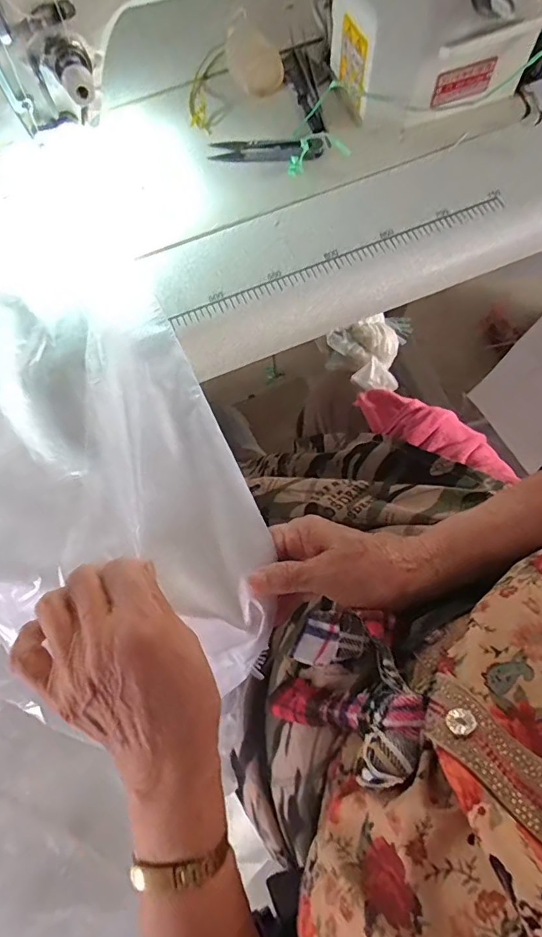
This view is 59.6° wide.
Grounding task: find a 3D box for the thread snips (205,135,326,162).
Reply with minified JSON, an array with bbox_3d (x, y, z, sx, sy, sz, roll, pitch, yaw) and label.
[{"bbox_3d":[-0.004,-0.282,0.416,0.097,0.009,0.026,7,72,5],"label":"thread snips"}]

